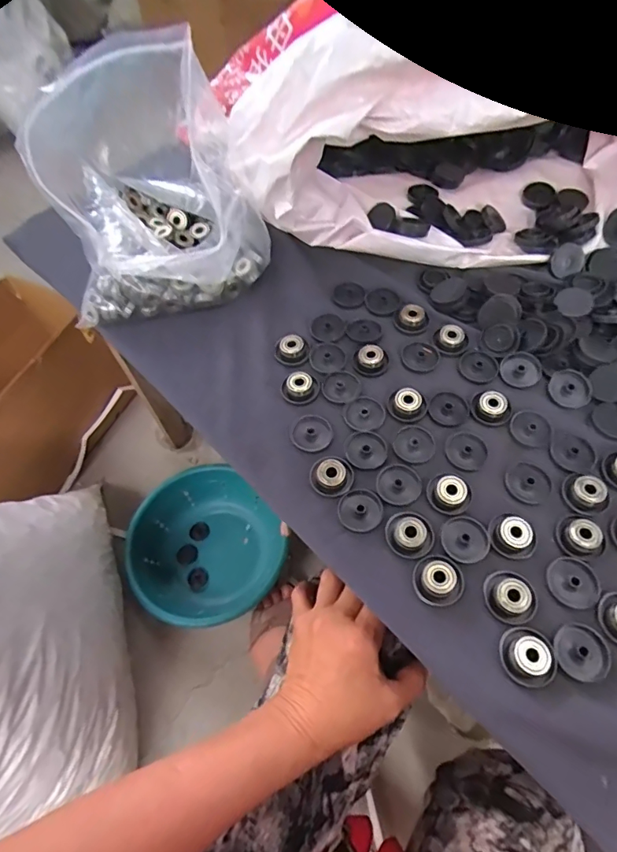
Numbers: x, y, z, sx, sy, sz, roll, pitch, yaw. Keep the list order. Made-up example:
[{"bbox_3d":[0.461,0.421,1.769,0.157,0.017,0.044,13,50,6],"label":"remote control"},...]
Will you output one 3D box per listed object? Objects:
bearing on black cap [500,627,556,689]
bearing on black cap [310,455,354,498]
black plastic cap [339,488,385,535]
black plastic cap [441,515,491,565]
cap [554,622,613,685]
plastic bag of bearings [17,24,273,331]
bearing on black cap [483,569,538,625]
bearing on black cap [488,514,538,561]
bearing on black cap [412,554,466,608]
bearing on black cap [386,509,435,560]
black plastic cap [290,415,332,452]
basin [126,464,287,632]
[{"bbox_3d":[0.140,0.146,0.303,0.034,0.012,0.033,-2,61,3],"label":"bearing on black cap"},{"bbox_3d":[0.018,0.038,0.374,0.033,0.011,0.032,-2,61,3],"label":"bearing on black cap"},{"bbox_3d":[0.039,0.063,0.361,0.033,0.004,0.033,-2,61,3],"label":"black plastic cap"},{"bbox_3d":[0.114,0.081,0.347,0.034,0.004,0.033,-2,61,3],"label":"black plastic cap"},{"bbox_3d":[0.176,0.145,0.307,0.034,0.006,0.034,-2,61,3],"label":"cap"},{"bbox_3d":[-0.159,-0.213,0.435,0.180,0.189,0.223,-33,64,-13],"label":"plastic bag of bearings"},{"bbox_3d":[0.137,0.114,0.322,0.033,0.011,0.034,-2,61,3],"label":"bearing on black cap"},{"bbox_3d":[0.147,0.079,0.342,0.032,0.010,0.027,28,67,18],"label":"bearing on black cap"},{"bbox_3d":[0.090,0.106,0.331,0.034,0.011,0.033,-2,61,3],"label":"bearing on black cap"},{"bbox_3d":[0.073,0.077,0.348,0.032,0.010,0.035,-2,61,3],"label":"bearing on black cap"},{"bbox_3d":[0.003,0.005,0.405,0.034,0.004,0.034,-2,61,3],"label":"black plastic cap"},{"bbox_3d":[-0.172,0.212,0.838,0.248,0.103,0.257,-1,59,2],"label":"basin"}]

